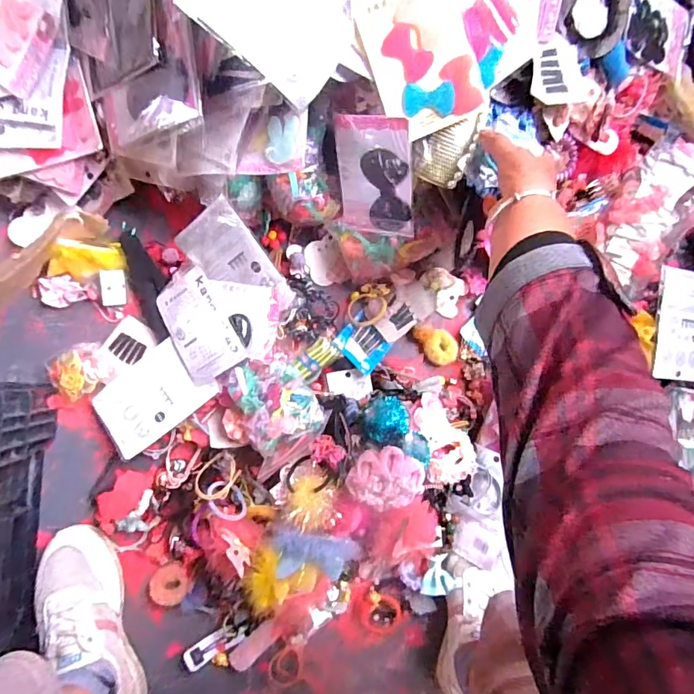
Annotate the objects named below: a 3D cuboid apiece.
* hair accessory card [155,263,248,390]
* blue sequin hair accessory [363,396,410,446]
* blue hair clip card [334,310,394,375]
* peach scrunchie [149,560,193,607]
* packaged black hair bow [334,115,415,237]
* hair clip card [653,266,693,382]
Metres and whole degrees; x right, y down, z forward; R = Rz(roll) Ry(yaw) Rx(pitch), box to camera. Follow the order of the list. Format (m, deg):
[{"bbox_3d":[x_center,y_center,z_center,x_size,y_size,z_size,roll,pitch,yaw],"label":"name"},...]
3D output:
[{"bbox_3d":[-0.180,-0.027,0.567,0.085,0.010,0.131,-30,88,20],"label":"hair accessory card"},{"bbox_3d":[0.048,0.088,0.578,0.057,0.051,0.052,-42,93,-8],"label":"blue sequin hair accessory"},{"bbox_3d":[0.021,-0.004,0.617,0.062,0.008,0.069,44,53,-2],"label":"blue hair clip card"},{"bbox_3d":[-0.220,0.295,0.583,0.055,0.020,0.044,-37,92,-8],"label":"peach scrunchie"},{"bbox_3d":[0.031,-0.185,0.517,0.086,0.125,0.004,13,44,20],"label":"packaged black hair bow"},{"bbox_3d":[0.429,-0.028,0.601,0.091,0.009,0.140,4,92,-16],"label":"hair clip card"}]

